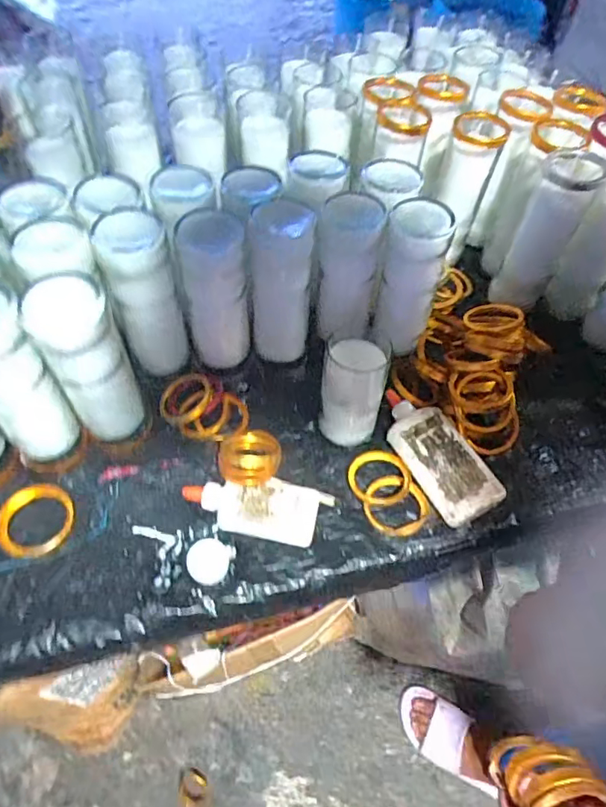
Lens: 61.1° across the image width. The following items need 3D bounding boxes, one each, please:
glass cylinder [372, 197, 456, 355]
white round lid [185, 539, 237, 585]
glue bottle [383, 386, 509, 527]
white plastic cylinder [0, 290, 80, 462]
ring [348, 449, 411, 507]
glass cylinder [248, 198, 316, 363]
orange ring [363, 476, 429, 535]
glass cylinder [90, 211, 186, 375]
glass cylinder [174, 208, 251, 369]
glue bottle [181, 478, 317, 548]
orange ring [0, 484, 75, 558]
[{"bbox_3d":[0.123,-0.133,0.613,0.069,0.202,0.059,18,55,9],"label":"glass cylinder"},{"bbox_3d":[-0.094,0.157,0.512,0.043,0.009,0.043,2,54,-2],"label":"white round lid"},{"bbox_3d":[0.148,0.056,0.586,0.077,0.031,0.165,-21,58,-17],"label":"glue bottle"},{"bbox_3d":[-0.272,-0.018,0.487,0.064,0.189,0.064,2,54,-2],"label":"white plastic cylinder"},{"bbox_3d":[0.084,0.081,0.571,0.065,0.011,0.069,2,54,-2],"label":"ring"},{"bbox_3d":[-0.025,-0.133,0.587,0.065,0.184,0.057,0,54,-3],"label":"glass cylinder"},{"bbox_3d":[0.099,0.110,0.555,0.065,0.013,0.066,2,54,-2],"label":"orange ring"},{"bbox_3d":[-0.171,-0.117,0.559,0.067,0.179,0.068,-15,57,-14],"label":"glass cylinder"},{"bbox_3d":[-0.095,-0.121,0.568,0.066,0.173,0.058,-4,55,-6],"label":"glass cylinder"},{"bbox_3d":[-0.055,0.107,0.541,0.138,0.029,0.062,9,54,3],"label":"glue bottle"},{"bbox_3d":[-0.271,0.117,0.520,0.070,0.010,0.074,2,54,-2],"label":"orange ring"}]

